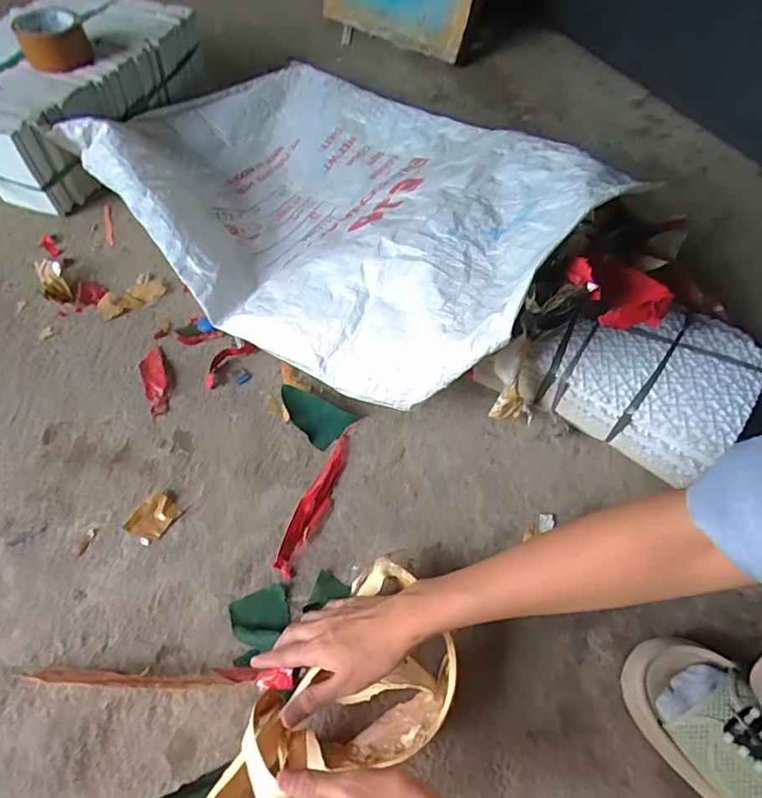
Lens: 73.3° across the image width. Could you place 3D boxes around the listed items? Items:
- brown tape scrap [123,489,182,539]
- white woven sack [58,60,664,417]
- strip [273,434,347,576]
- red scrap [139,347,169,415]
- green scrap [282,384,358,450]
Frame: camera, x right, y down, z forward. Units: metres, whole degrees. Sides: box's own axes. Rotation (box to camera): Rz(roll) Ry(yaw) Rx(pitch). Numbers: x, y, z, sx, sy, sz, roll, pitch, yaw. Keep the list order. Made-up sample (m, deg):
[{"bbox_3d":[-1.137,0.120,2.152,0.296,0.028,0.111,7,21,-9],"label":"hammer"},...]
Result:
[{"bbox_3d":[-0.243,0.125,0.547,0.042,0.005,0.048,27,59,14],"label":"brown tape scrap"},{"bbox_3d":[-0.069,-0.313,0.699,0.473,0.252,0.737,-37,66,-24],"label":"white woven sack"},{"bbox_3d":[-0.070,0.110,0.559,0.029,0.013,0.165,20,58,10],"label":"strip"},{"bbox_3d":[-0.282,-0.024,0.639,0.030,0.009,0.099,-17,59,-14],"label":"red scrap"},{"bbox_3d":[-0.083,0.015,0.619,0.089,0.017,0.055,33,61,18],"label":"green scrap"}]

